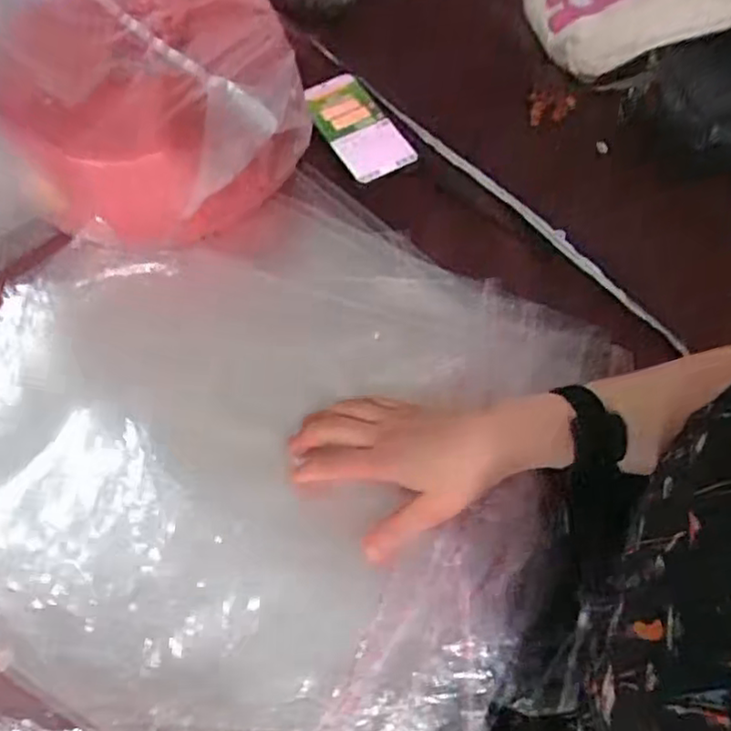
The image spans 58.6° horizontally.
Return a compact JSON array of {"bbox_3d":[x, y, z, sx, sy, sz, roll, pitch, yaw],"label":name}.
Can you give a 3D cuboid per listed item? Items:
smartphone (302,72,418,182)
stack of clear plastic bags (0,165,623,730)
[{"bbox_3d":[-0.010,-0.262,0.711,0.072,0.015,0.154,-26,63,-12],"label":"smartphone"},{"bbox_3d":[-0.102,0.052,0.520,0.493,0.050,0.501,25,64,14],"label":"stack of clear plastic bags"}]

